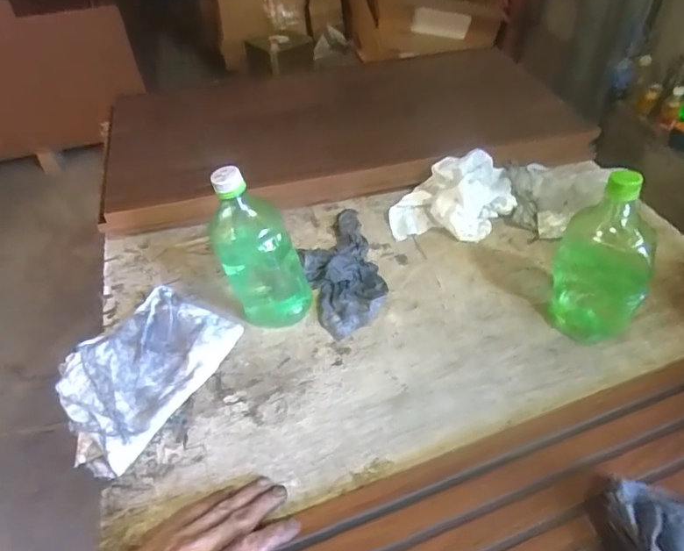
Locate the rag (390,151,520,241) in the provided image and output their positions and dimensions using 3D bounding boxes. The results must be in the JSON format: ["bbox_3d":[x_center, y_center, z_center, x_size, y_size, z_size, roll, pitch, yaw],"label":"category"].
[{"bbox_3d":[0.161,-0.121,0.758,0.172,0.076,0.137,5,45,7],"label":"rag"}]

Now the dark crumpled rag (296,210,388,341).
[{"bbox_3d":[-0.002,-0.016,0.687,0.098,0.034,0.217,-13,48,-9],"label":"dark crumpled rag"}]

